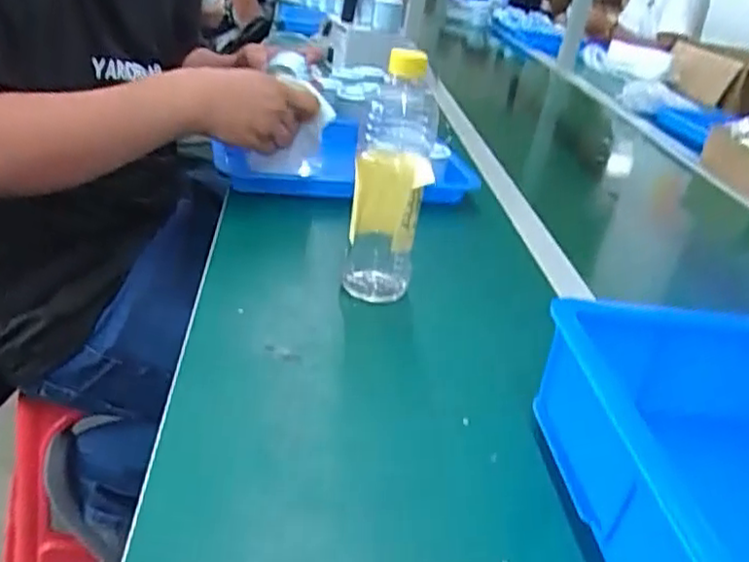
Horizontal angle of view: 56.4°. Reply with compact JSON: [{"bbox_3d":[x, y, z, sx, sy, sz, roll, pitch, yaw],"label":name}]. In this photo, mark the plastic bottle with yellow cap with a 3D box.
[{"bbox_3d":[0.015,-0.086,0.621,0.066,0.220,0.064,8,27,-4],"label":"plastic bottle with yellow cap"}]

